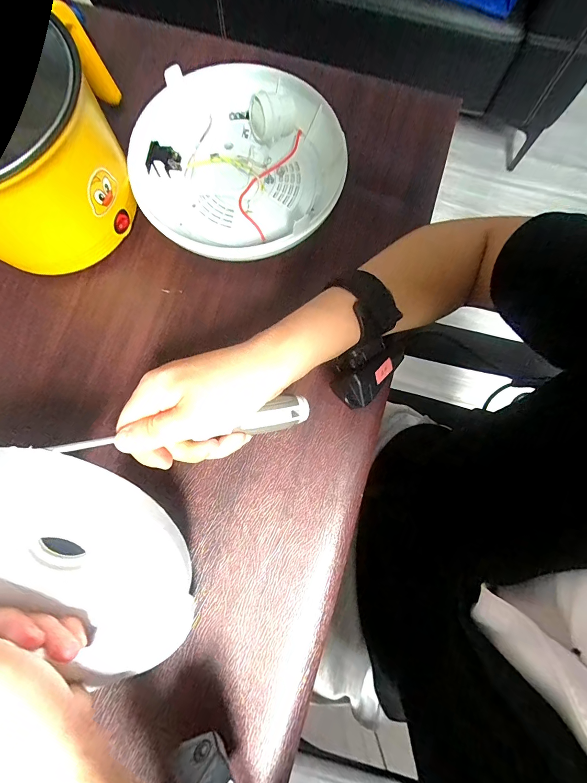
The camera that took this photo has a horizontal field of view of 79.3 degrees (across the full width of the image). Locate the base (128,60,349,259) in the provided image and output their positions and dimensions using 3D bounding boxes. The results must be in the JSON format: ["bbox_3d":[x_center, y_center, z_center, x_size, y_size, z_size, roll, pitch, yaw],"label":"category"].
[{"bbox_3d":[-0.054,-0.222,0.351,0.192,0.044,0.203,0,79,-1],"label":"base"}]

